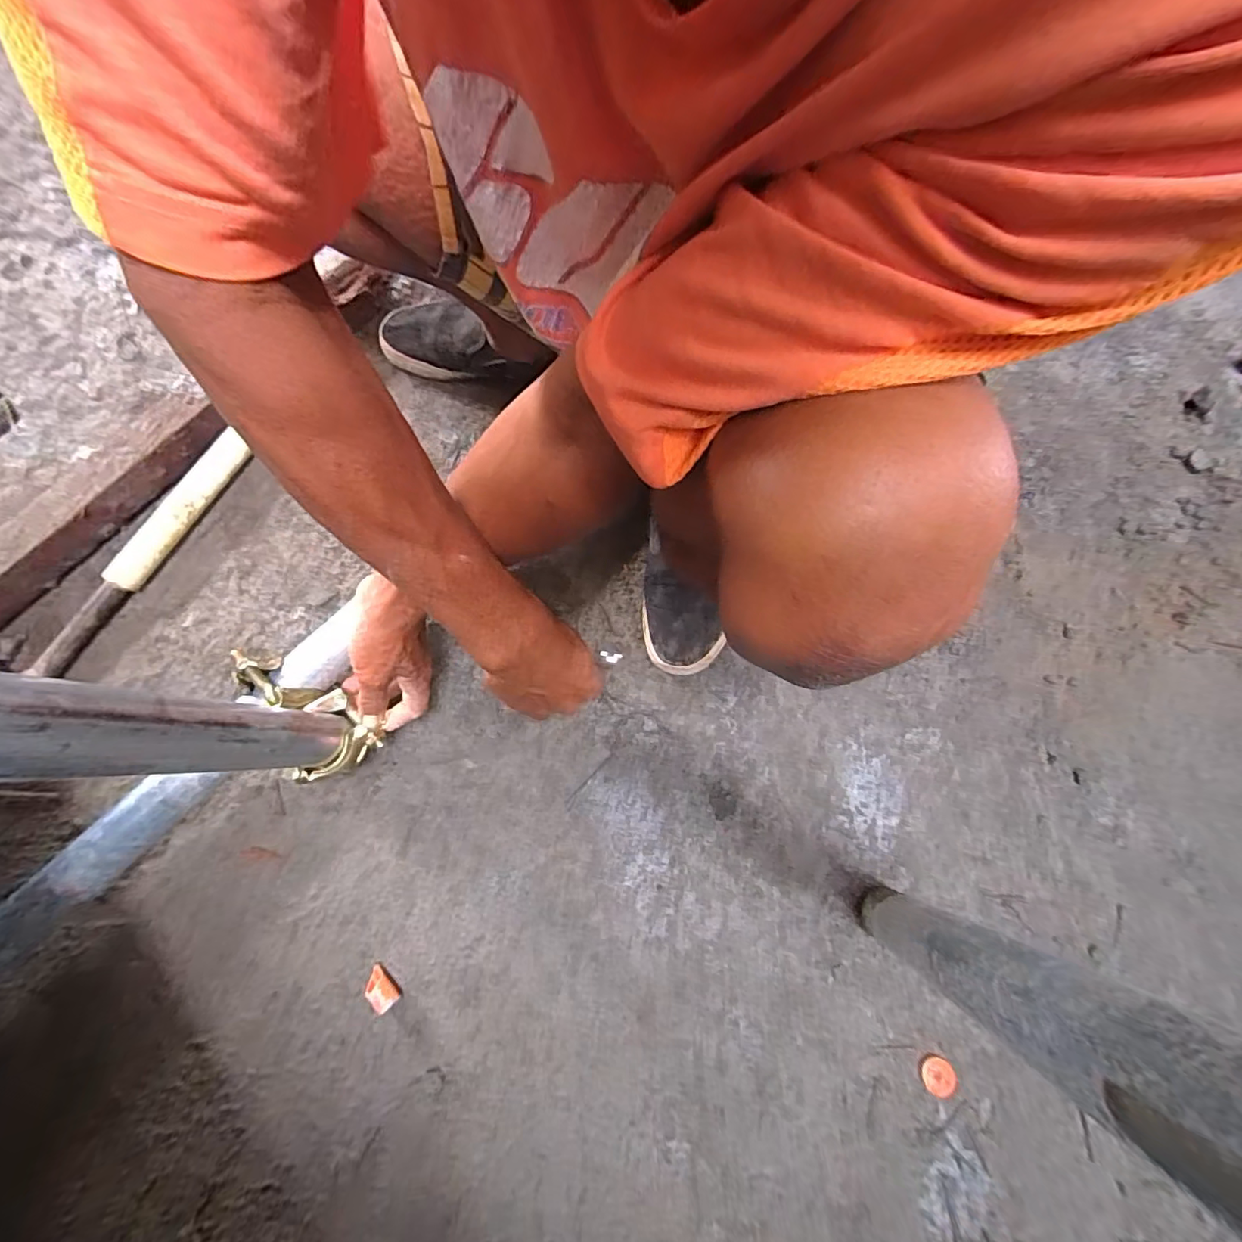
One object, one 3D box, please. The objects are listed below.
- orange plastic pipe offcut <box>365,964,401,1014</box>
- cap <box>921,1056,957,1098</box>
[{"bbox_3d":[-0.212,0.325,0.483,0.034,0.020,0.020,44,78,10],"label":"orange plastic pipe offcut"},{"bbox_3d":[0.276,0.396,0.473,0.027,0.013,0.028,0,74,-1],"label":"cap"}]

